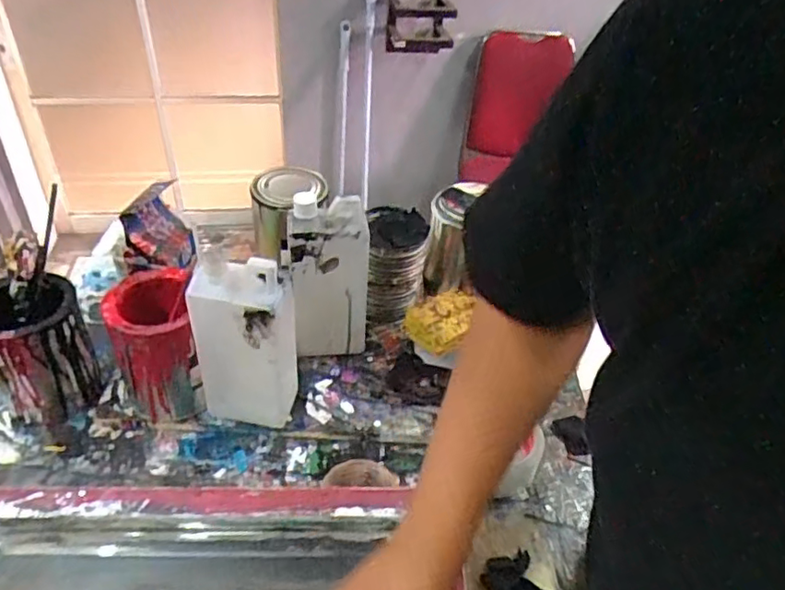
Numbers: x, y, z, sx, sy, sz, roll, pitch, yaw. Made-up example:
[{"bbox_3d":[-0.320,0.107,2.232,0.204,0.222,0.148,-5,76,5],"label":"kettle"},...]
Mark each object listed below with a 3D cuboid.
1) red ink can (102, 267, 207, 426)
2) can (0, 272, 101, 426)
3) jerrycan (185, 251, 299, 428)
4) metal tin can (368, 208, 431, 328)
[{"bbox_3d":[-0.265,0.065,0.694,0.090,0.156,0.106,-8,41,-15],"label":"red ink can"},{"bbox_3d":[-0.406,0.060,0.695,0.100,0.149,0.100,3,39,-2],"label":"can"},{"bbox_3d":[-0.155,0.058,0.660,0.109,0.225,0.053,9,39,6],"label":"jerrycan"},{"bbox_3d":[0.002,-0.041,0.840,0.084,0.135,0.102,1,39,-5],"label":"metal tin can"}]

